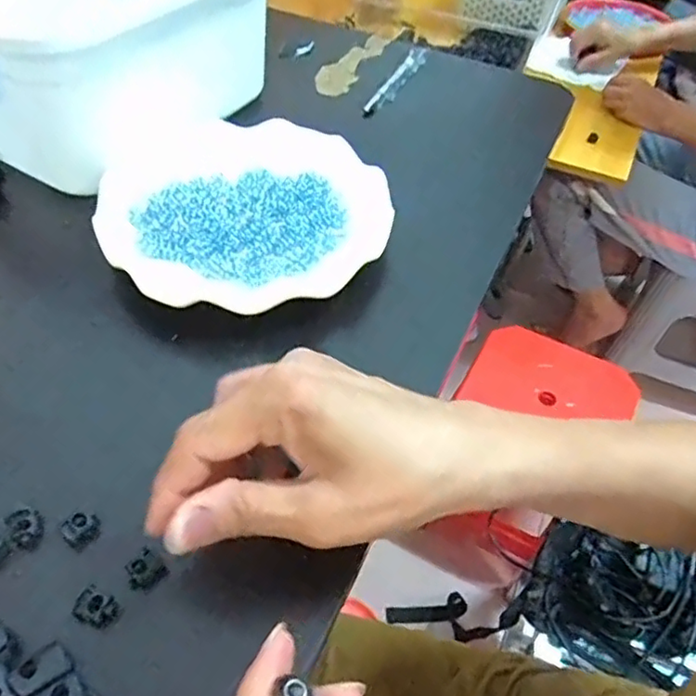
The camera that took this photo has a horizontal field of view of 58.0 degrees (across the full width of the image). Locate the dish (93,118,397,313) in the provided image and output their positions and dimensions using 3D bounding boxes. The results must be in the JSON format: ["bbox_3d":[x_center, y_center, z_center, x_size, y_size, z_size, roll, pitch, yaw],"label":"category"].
[{"bbox_3d":[-0.065,-0.094,0.412,0.181,0.016,0.170,2,50,-3],"label":"dish"}]

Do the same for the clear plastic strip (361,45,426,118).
[{"bbox_3d":[0.045,-0.244,0.568,0.016,0.011,0.134,23,52,14],"label":"clear plastic strip"}]

